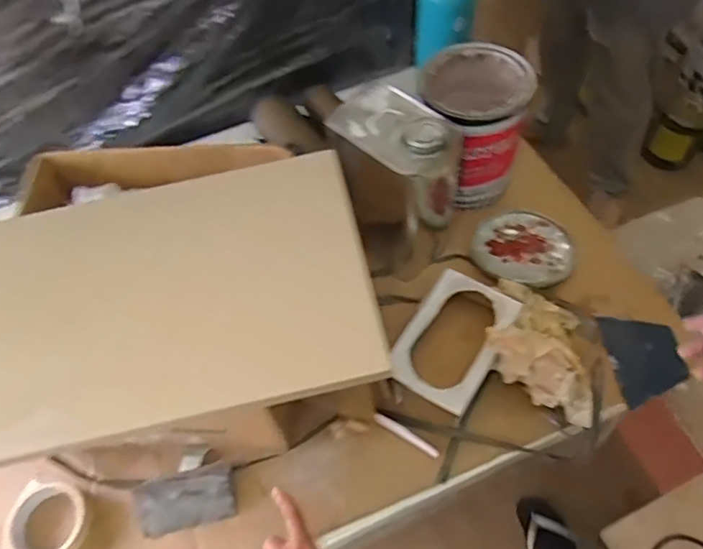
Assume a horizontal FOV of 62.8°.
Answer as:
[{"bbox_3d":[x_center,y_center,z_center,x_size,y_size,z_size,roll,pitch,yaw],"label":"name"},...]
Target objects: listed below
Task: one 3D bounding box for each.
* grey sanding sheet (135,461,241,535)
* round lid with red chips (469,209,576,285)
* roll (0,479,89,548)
[{"bbox_3d":[-0.205,0.279,0.709,0.120,0.014,0.066,-13,92,-4],"label":"grey sanding sheet"},{"bbox_3d":[0.266,-0.043,0.892,0.146,0.018,0.126,10,59,10],"label":"round lid with red chips"},{"bbox_3d":[-0.381,0.307,0.712,0.105,0.021,0.095,14,60,12],"label":"roll"}]

